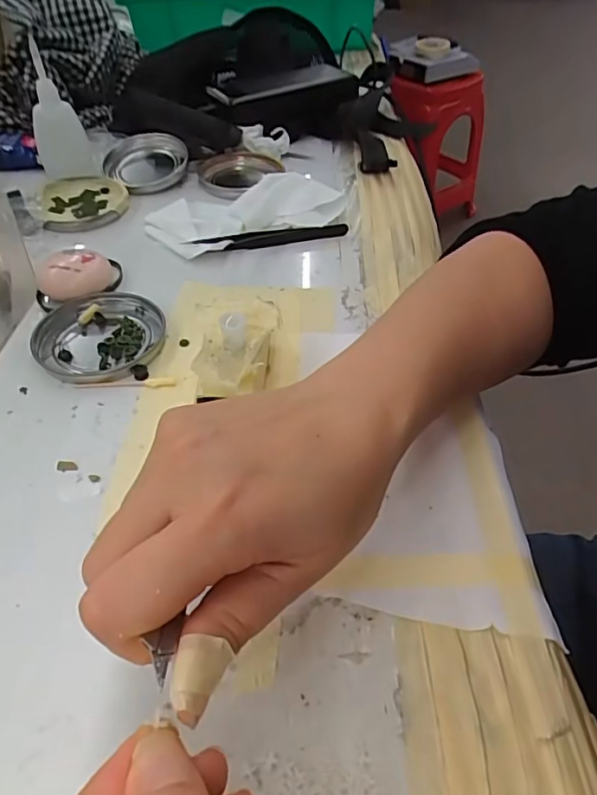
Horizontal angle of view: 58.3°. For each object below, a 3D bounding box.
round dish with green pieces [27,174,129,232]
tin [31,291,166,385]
[{"bbox_3d":[-0.187,-0.172,0.459,0.077,0.011,0.091,-17,49,-16],"label":"round dish with green pieces"},{"bbox_3d":[-0.125,-0.039,0.338,0.077,0.010,0.074,1,47,-1],"label":"tin"}]

